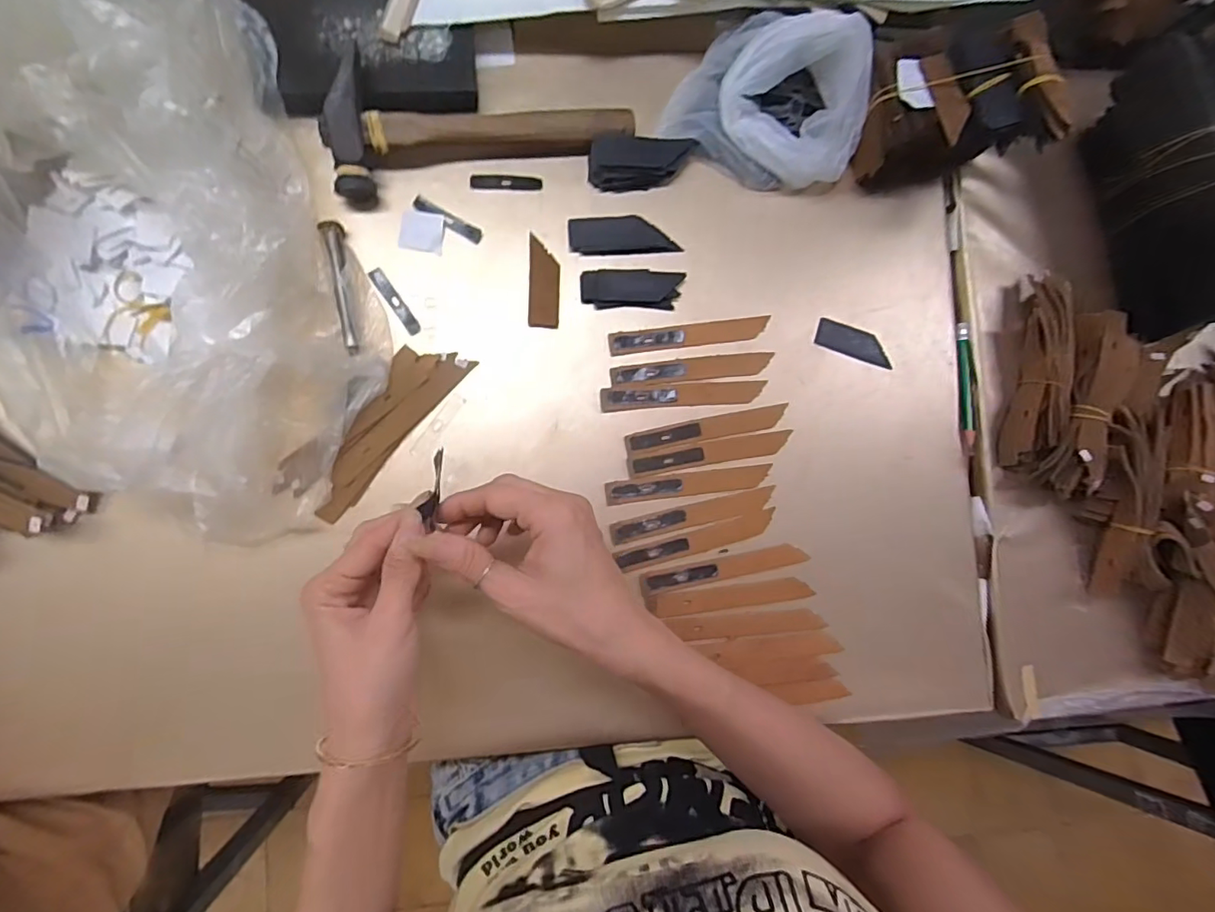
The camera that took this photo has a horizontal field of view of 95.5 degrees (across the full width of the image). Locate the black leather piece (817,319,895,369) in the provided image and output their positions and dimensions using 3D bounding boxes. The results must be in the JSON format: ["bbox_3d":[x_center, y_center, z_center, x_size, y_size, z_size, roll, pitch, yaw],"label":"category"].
[{"bbox_3d":[0.198,-0.089,0.438,0.065,0.006,0.022,18,89,-6],"label":"black leather piece"}]

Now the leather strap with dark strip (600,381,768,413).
[{"bbox_3d":[0.059,-0.046,0.414,0.126,0.004,0.017,-5,86,-7],"label":"leather strap with dark strip"}]

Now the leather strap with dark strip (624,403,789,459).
[{"bbox_3d":[0.075,-0.019,0.416,0.125,0.004,0.017,-12,87,-7],"label":"leather strap with dark strip"}]

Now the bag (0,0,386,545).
[{"bbox_3d":[-0.299,-0.134,0.321,0.238,0.100,0.394,-18,88,-8],"label":"bag"}]

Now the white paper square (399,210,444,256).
[{"bbox_3d":[-0.134,-0.163,0.399,0.030,0.004,0.028,6,85,-6],"label":"white paper square"}]

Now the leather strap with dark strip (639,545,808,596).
[{"bbox_3d":[0.087,0.084,0.409,0.126,0.004,0.017,-11,87,-7],"label":"leather strap with dark strip"}]

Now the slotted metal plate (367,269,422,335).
[{"bbox_3d":[-0.151,-0.110,0.393,0.010,0.004,0.053,-35,93,-9],"label":"slotted metal plate"}]

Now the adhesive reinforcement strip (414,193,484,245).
[{"bbox_3d":[-0.116,-0.173,0.402,0.052,0.004,0.012,29,84,-6],"label":"adhesive reinforcement strip"}]

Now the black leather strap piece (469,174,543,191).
[{"bbox_3d":[-0.075,-0.205,0.412,0.052,0.005,0.012,-3,88,-9],"label":"black leather strap piece"}]

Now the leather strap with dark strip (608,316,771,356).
[{"bbox_3d":[0.063,-0.092,0.421,0.124,0.004,0.018,-9,87,-7],"label":"leather strap with dark strip"}]

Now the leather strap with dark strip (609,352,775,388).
[{"bbox_3d":[0.064,-0.065,0.418,0.123,0.005,0.017,-7,86,-7],"label":"leather strap with dark strip"}]

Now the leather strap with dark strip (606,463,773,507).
[{"bbox_3d":[0.061,0.021,0.413,0.125,0.004,0.017,-7,86,-7],"label":"leather strap with dark strip"}]

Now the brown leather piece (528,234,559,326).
[{"bbox_3d":[-0.047,-0.129,0.411,0.022,0.004,0.065,0,86,-6],"label":"brown leather piece"}]

